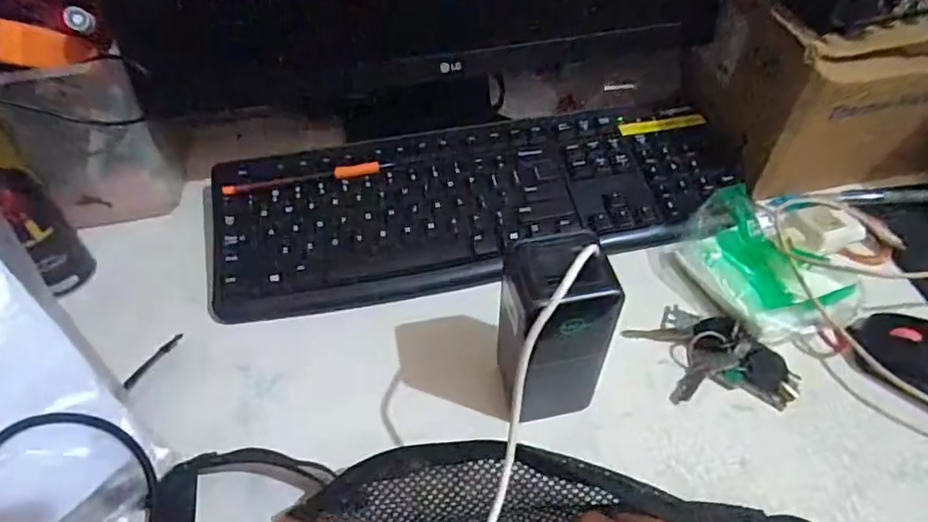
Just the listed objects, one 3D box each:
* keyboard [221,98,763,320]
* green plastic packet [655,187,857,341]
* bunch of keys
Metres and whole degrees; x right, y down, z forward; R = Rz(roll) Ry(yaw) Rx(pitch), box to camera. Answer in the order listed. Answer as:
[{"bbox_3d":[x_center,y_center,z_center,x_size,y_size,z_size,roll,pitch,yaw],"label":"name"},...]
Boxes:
[{"bbox_3d":[0.015,-0.057,0.494,0.429,0.028,0.149,-12,56,-8],"label":"keyboard"},{"bbox_3d":[0.217,0.002,0.437,0.098,0.027,0.121,-20,58,-14],"label":"green plastic packet"},{"bbox_3d":[0.171,0.071,0.409,0.072,0.021,0.103,-34,58,-25],"label":"bunch of keys"}]

